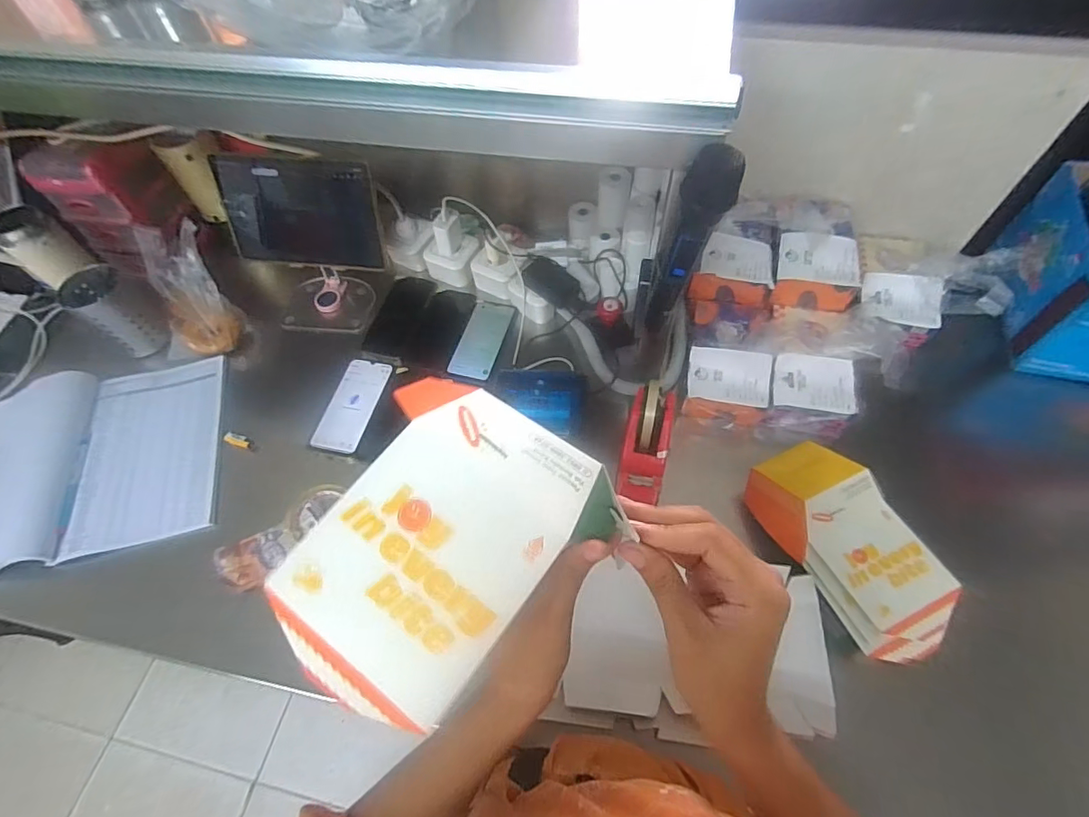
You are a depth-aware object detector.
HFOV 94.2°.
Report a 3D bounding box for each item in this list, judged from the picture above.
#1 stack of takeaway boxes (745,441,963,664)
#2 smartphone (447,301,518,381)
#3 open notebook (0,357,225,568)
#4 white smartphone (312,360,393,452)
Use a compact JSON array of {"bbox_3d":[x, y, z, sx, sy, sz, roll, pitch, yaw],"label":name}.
[{"bbox_3d":[0.353,0.154,0.582,0.117,0.075,0.250,-25,62,-12],"label":"stack of takeaway boxes"},{"bbox_3d":[-0.102,-0.116,0.837,0.075,0.012,0.165,12,61,9],"label":"smartphone"},{"bbox_3d":[-0.667,0.072,0.739,0.359,0.028,0.310,-13,60,-6],"label":"open notebook"},{"bbox_3d":[-0.298,-0.005,0.788,0.074,0.011,0.156,16,67,5],"label":"white smartphone"}]

